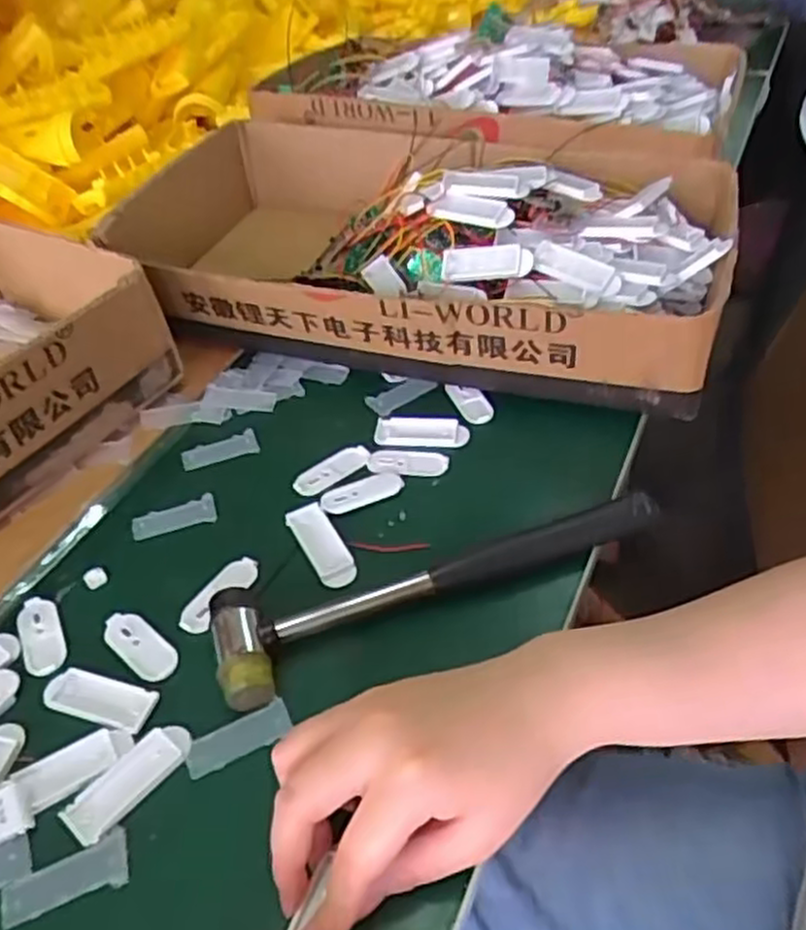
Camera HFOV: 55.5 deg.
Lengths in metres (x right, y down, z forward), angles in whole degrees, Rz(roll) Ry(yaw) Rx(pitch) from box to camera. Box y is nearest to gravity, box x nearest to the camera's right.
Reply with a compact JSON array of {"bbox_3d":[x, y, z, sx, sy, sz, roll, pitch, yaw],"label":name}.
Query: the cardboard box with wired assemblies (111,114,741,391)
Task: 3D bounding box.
[{"bbox_3d":[0.016,-0.166,0.575,0.416,0.101,0.252,9,45,15],"label":"cardboard box with wired assemblies"}]

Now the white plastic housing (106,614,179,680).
[{"bbox_3d":[-0.133,0.091,0.387,0.049,0.004,0.020,29,53,31],"label":"white plastic housing"}]

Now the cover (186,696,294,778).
[{"bbox_3d":[-0.074,0.122,0.345,0.047,0.004,0.019,-22,45,-17],"label":"cover"}]

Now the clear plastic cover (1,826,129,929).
[{"bbox_3d":[-0.136,0.165,0.307,0.049,0.004,0.021,-18,45,-14],"label":"clear plastic cover"}]

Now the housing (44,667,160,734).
[{"bbox_3d":[-0.145,0.111,0.364,0.055,0.004,0.021,9,45,15],"label":"housing"}]

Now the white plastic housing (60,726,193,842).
[{"bbox_3d":[-0.119,0.136,0.334,0.023,0.004,0.057,30,53,32],"label":"white plastic housing"}]

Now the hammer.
[{"bbox_3d":[0.020,0.056,0.393,0.234,0.021,0.057,-18,45,-14],"label":"hammer"}]

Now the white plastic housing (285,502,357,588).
[{"bbox_3d":[-0.045,0.043,0.424,0.020,0.005,0.060,-23,46,-18],"label":"white plastic housing"}]

